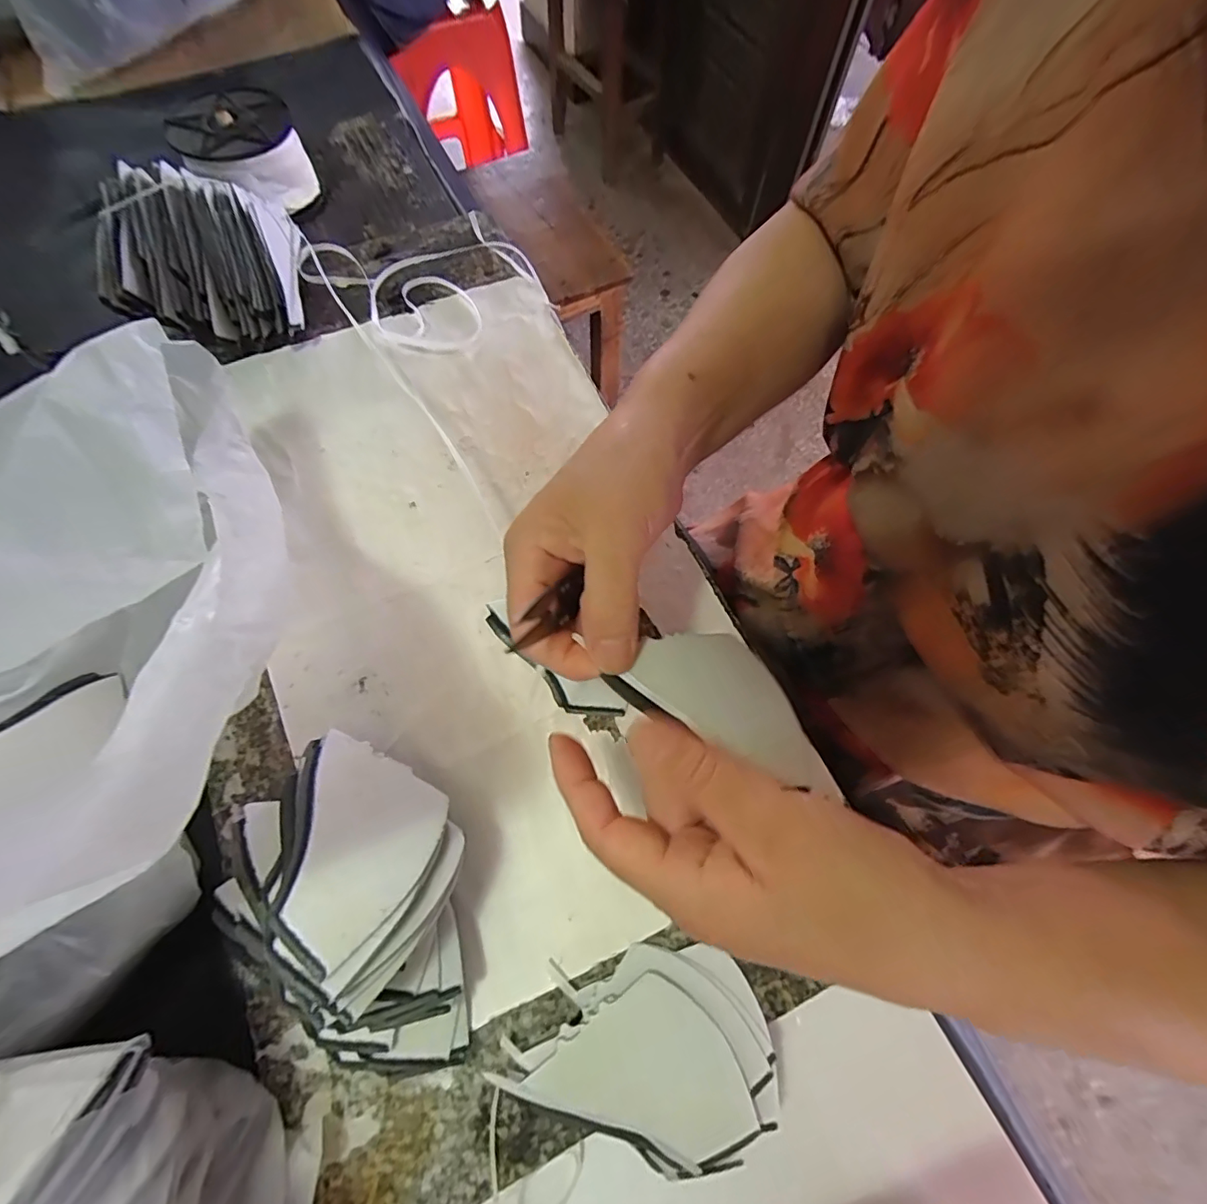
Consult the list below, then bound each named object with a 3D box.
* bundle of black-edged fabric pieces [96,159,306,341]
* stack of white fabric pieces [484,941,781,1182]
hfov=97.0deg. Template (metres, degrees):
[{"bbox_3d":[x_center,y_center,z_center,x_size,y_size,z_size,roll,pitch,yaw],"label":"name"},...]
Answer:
[{"bbox_3d":[-0.275,-0.236,0.375,0.113,0.082,0.092,-8,68,-3],"label":"bundle of black-edged fabric pieces"},{"bbox_3d":[0.024,0.203,0.229,0.102,0.011,0.084,-36,72,-13],"label":"stack of white fabric pieces"}]

